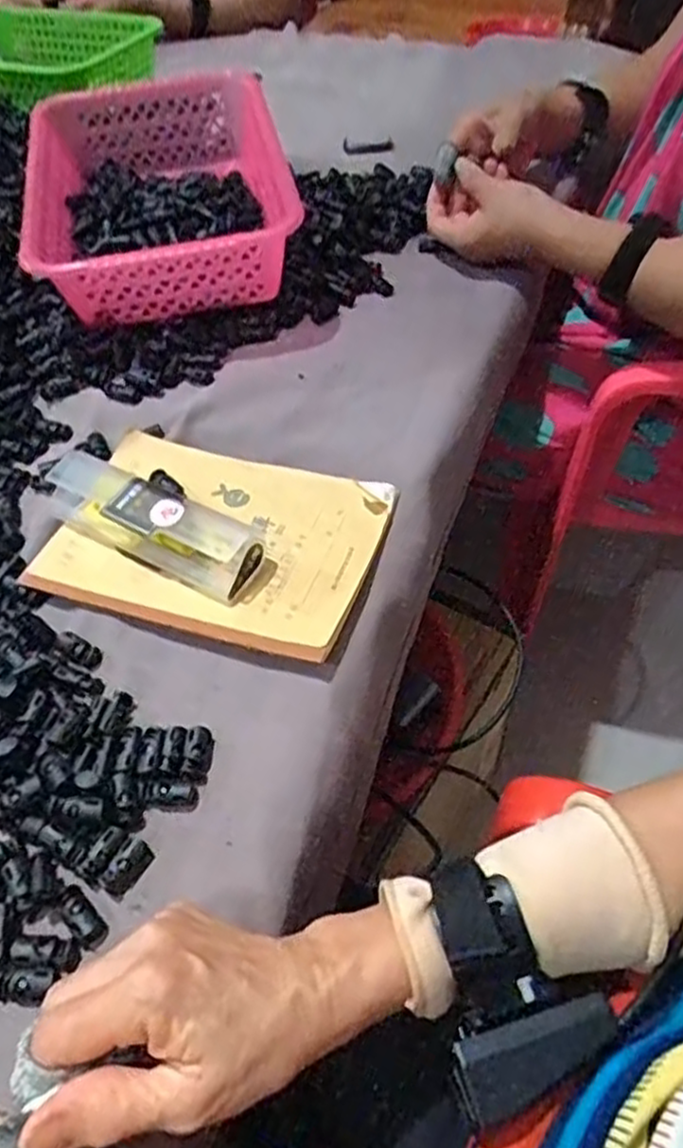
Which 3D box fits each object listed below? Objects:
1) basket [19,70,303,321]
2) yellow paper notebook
[{"bbox_3d":[-0.158,-0.331,0.657,0.210,0.097,0.285,-10,54,-5],"label":"basket"},{"bbox_3d":[-0.082,-0.027,0.488,0.206,0.013,0.144,16,56,14],"label":"yellow paper notebook"}]

